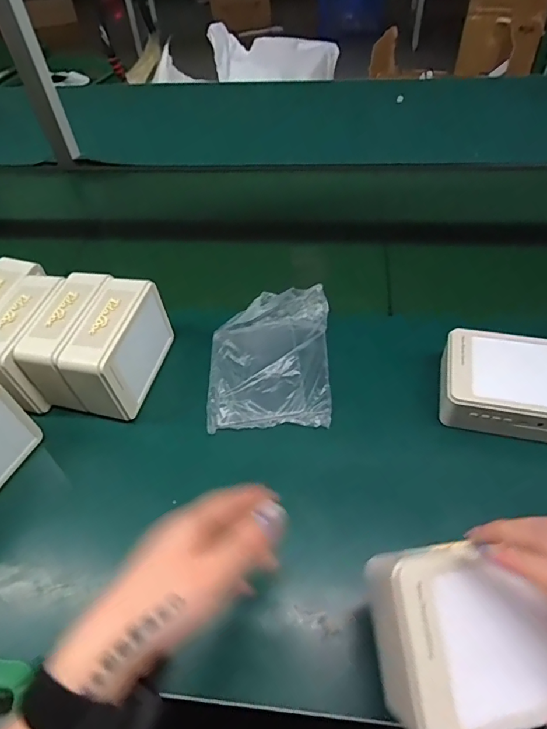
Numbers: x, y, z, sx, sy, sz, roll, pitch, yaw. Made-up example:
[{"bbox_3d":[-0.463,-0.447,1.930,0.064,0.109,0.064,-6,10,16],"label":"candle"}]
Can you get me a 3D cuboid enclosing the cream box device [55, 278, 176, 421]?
[{"bbox_3d":[-0.176,-0.017,0.542,0.060,0.102,0.146,11,52,13],"label":"cream box device"}]

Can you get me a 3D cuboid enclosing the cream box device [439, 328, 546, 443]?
[{"bbox_3d":[0.256,0.019,0.506,0.143,0.048,0.099,9,52,11],"label":"cream box device"}]

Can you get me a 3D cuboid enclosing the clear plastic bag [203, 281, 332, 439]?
[{"bbox_3d":[-0.005,-0.018,0.566,0.148,0.051,0.192,-3,54,3],"label":"clear plastic bag"}]

